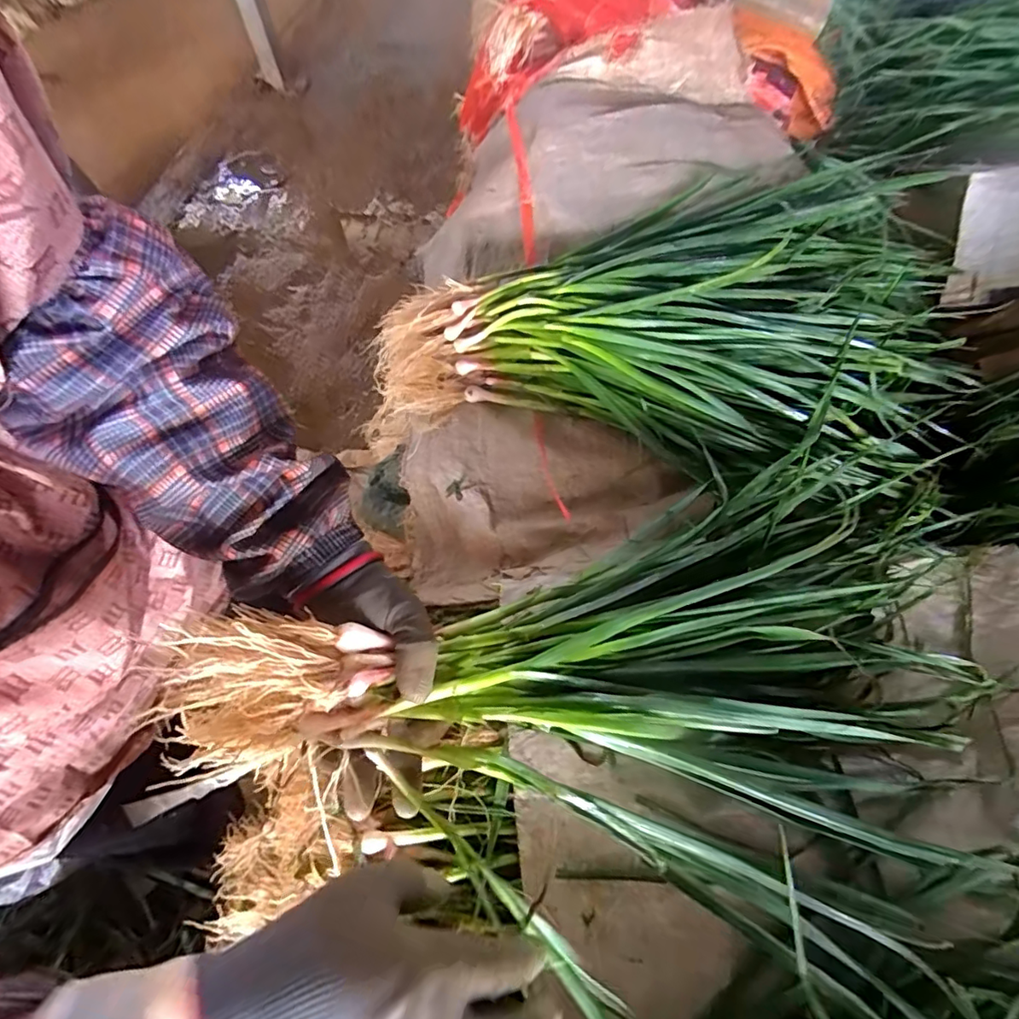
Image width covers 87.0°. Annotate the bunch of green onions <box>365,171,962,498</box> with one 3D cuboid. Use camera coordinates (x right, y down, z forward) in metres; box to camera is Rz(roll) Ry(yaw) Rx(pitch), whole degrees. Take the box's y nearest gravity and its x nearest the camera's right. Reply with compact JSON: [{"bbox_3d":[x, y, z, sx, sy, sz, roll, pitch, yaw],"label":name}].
[{"bbox_3d":[0.171,-0.217,0.615,0.623,0.127,0.362,9,63,7],"label":"bunch of green onions"}]

